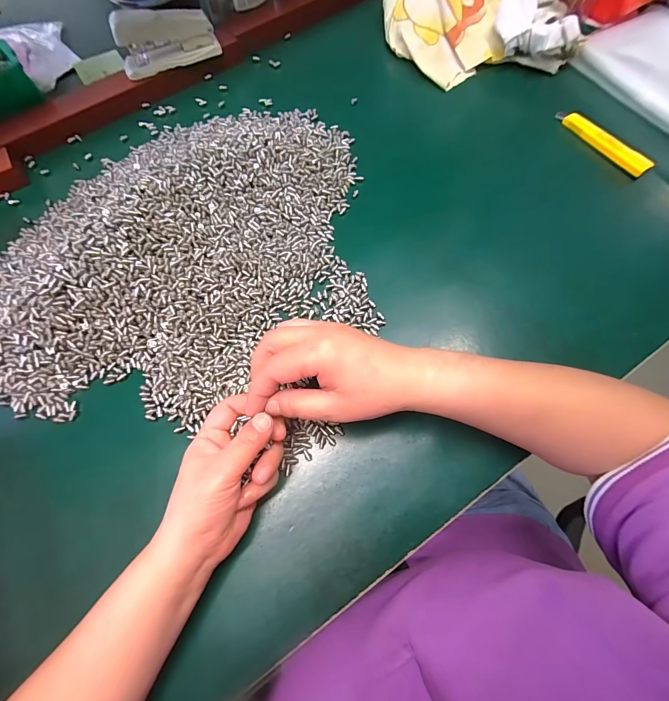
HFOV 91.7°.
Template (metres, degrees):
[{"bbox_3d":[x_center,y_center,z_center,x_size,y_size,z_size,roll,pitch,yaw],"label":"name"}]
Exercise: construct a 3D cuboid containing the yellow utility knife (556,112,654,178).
[{"bbox_3d":[0.318,-0.250,0.384,0.018,0.010,0.122,-30,73,-9],"label":"yellow utility knife"}]

